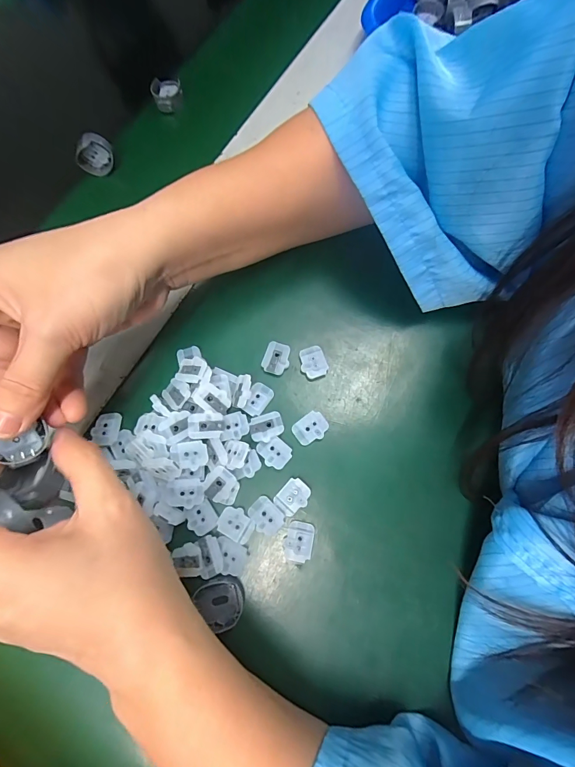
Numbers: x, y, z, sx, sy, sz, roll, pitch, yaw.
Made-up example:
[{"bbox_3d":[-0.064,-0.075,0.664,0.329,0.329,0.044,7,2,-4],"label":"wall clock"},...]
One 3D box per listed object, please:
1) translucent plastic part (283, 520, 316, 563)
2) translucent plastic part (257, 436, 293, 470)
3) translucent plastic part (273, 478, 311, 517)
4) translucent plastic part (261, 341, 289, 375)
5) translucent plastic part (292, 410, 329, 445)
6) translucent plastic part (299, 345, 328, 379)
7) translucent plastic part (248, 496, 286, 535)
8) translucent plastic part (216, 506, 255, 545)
[{"bbox_3d":[0.007,0.092,0.209,0.017,0.004,0.021,13,76,5],"label":"translucent plastic part"},{"bbox_3d":[-0.009,0.043,0.224,0.021,0.004,0.017,39,80,11],"label":"translucent plastic part"},{"bbox_3d":[0.003,0.068,0.215,0.017,0.004,0.020,40,80,11],"label":"translucent plastic part"},{"bbox_3d":[-0.007,-0.018,0.240,0.017,0.004,0.022,16,77,6],"label":"translucent plastic part"},{"bbox_3d":[0.015,0.029,0.231,0.021,0.008,0.017,-34,77,-7],"label":"translucent plastic part"},{"bbox_3d":[0.017,-0.014,0.241,0.017,0.007,0.022,-17,75,-2],"label":"translucent plastic part"},{"bbox_3d":[-0.013,0.079,0.215,0.021,0.006,0.016,44,81,12],"label":"translucent plastic part"},{"bbox_3d":[-0.031,0.084,0.215,0.021,0.004,0.016,27,78,8],"label":"translucent plastic part"}]

